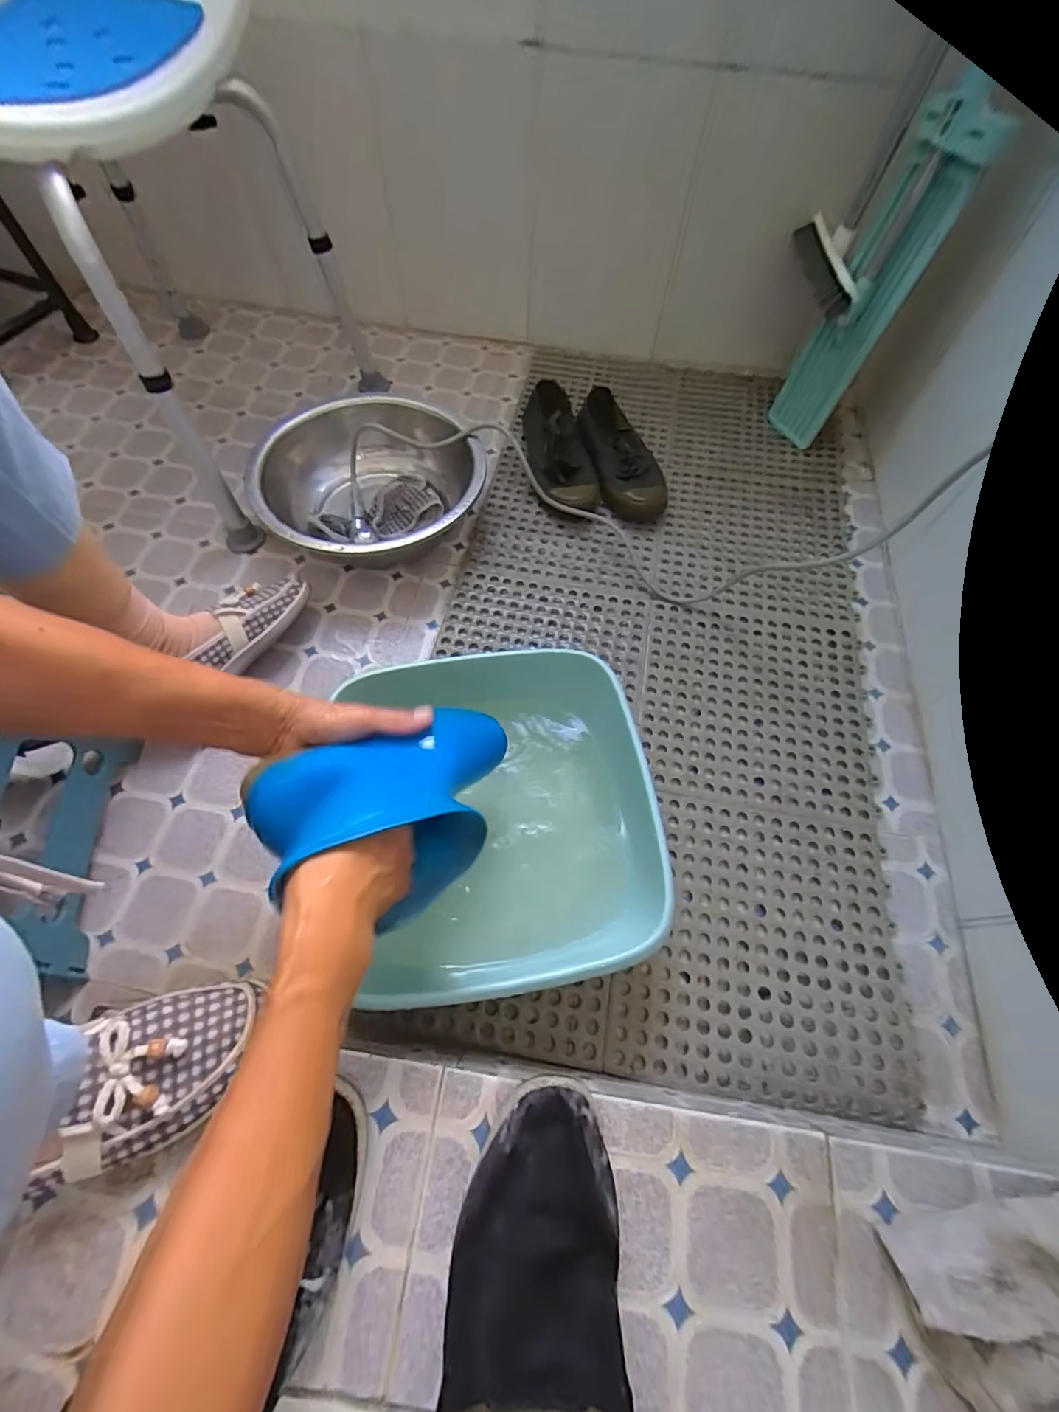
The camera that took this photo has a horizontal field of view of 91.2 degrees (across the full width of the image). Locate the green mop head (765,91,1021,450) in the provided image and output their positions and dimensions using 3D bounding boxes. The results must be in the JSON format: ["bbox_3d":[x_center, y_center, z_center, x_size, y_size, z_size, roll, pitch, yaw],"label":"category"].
[{"bbox_3d":[0.477,-0.578,0.751,0.027,0.386,0.097,-33,70,-25],"label":"green mop head"}]

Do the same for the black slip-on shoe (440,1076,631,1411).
[{"bbox_3d":[0.006,0.393,0.325,0.116,0.063,0.248,8,62,2],"label":"black slip-on shoe"}]

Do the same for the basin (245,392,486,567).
[{"bbox_3d":[-0.231,-0.320,0.774,0.307,0.102,0.322,0,62,0],"label":"basin"}]

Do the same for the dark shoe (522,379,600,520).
[{"bbox_3d":[0.042,-0.413,0.827,0.088,0.086,0.250,-13,63,-7],"label":"dark shoe"}]

